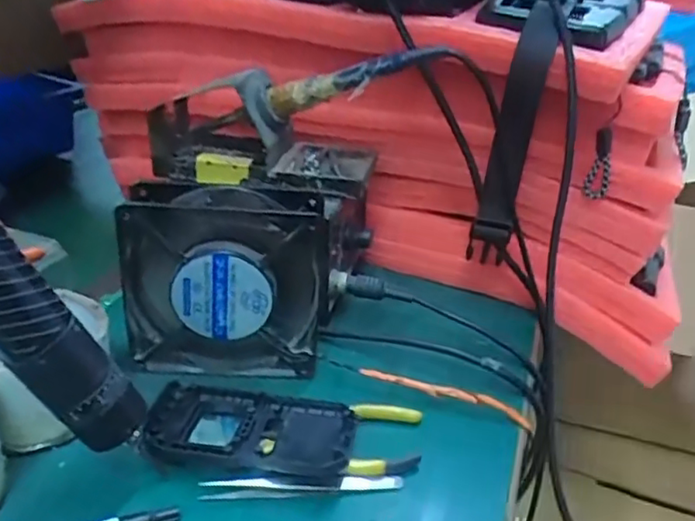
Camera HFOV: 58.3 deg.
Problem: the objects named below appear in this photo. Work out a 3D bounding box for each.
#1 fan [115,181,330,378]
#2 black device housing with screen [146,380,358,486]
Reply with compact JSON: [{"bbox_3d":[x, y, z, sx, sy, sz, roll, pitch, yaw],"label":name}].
[{"bbox_3d":[-0.074,0.014,0.397,0.126,0.113,0.037,2,29,-6],"label":"fan"},{"bbox_3d":[-0.056,0.096,0.352,0.115,0.020,0.065,8,29,5],"label":"black device housing with screen"}]

